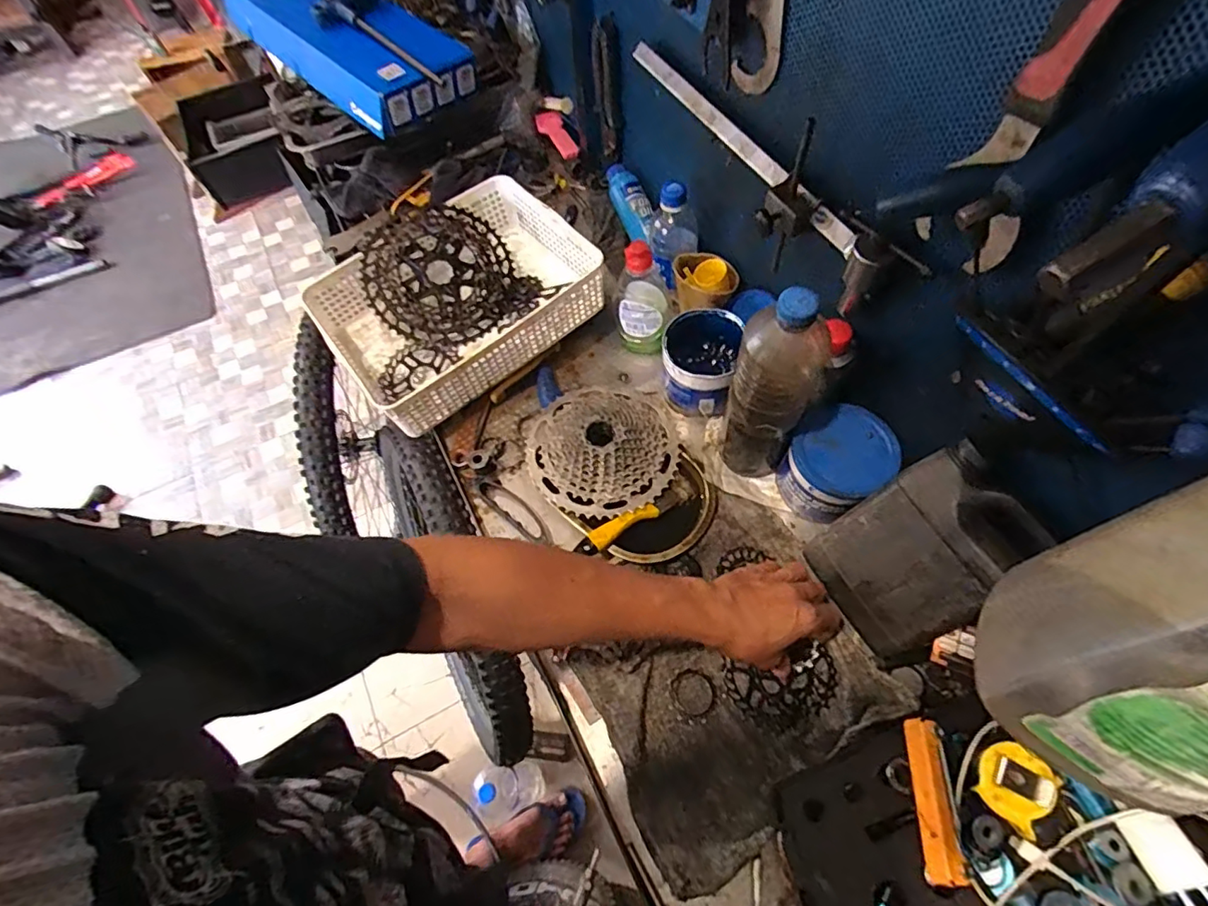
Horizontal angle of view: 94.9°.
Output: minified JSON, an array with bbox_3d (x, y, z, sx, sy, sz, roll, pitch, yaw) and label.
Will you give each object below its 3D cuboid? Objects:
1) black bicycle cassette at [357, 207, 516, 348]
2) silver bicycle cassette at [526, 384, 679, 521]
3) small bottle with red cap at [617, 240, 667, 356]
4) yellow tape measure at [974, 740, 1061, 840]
[{"bbox_3d":[-0.219,-0.235,0.757,0.184,0.045,0.184,1,85,-13],"label":"black bicycle cassette"},{"bbox_3d":[-0.004,-0.006,0.655,0.165,0.051,0.172,-1,62,2],"label":"silver bicycle cassette"},{"bbox_3d":[0.052,-0.197,0.708,0.068,0.162,0.051,10,62,9],"label":"small bottle with red cap"},{"bbox_3d":[0.325,0.263,0.440,0.054,0.025,0.051,-42,67,-17],"label":"yellow tape measure"}]

